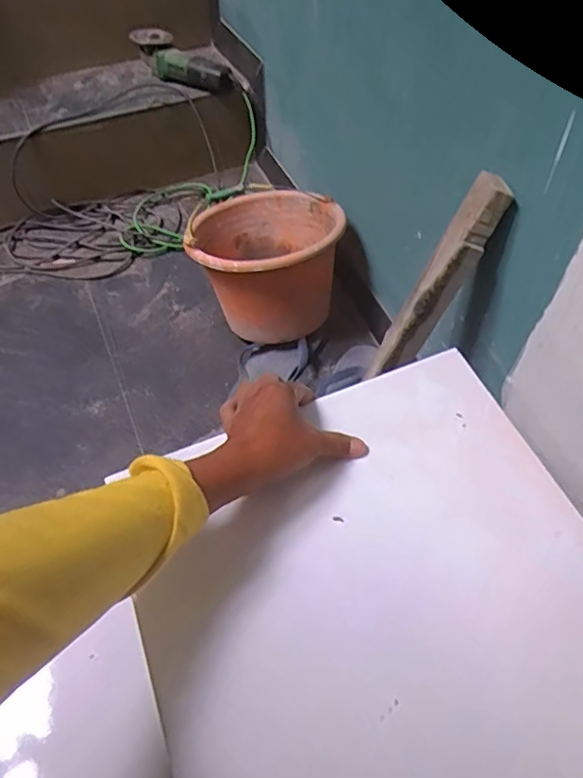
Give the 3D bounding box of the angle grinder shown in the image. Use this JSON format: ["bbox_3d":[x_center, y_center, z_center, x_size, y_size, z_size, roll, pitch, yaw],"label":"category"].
[{"bbox_3d":[-0.256,-0.761,1.299,0.109,0.087,0.233,-37,59,-25],"label":"angle grinder"}]

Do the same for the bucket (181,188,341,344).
[{"bbox_3d":[-0.046,-0.239,1.013,0.247,0.177,0.253,-1,51,1],"label":"bucket"}]

